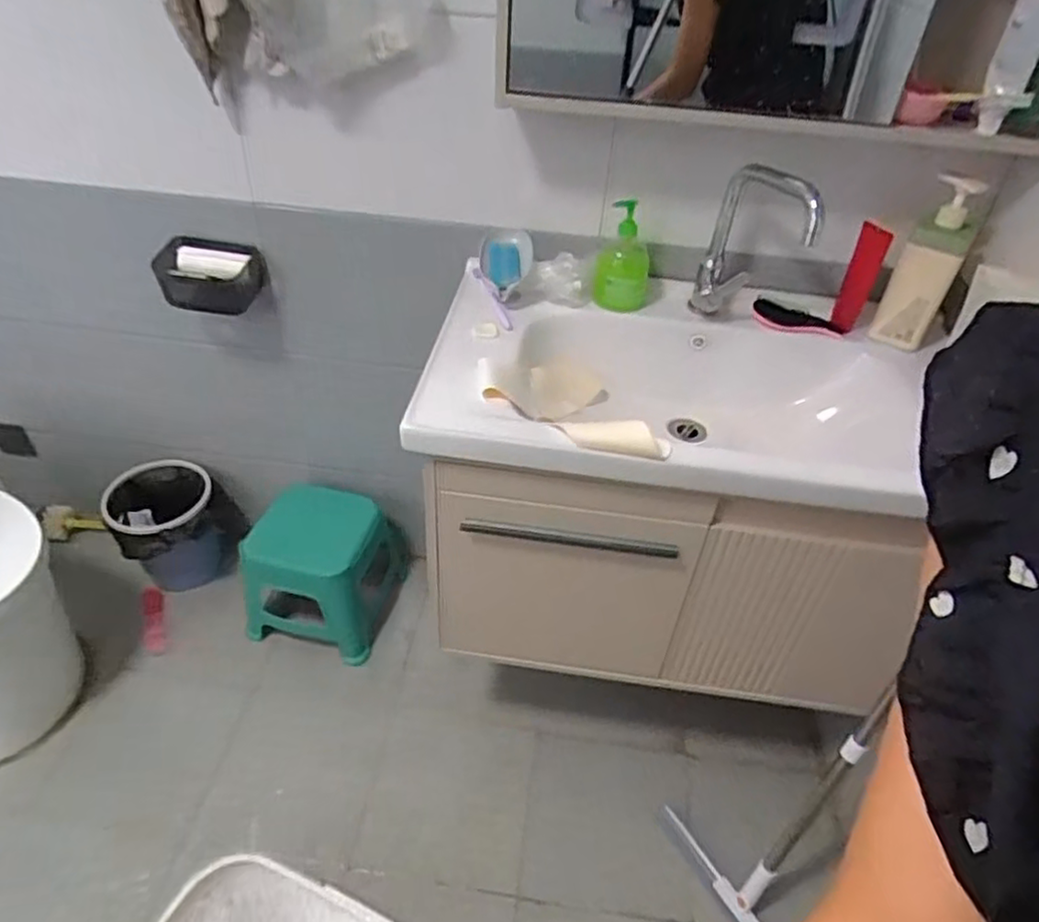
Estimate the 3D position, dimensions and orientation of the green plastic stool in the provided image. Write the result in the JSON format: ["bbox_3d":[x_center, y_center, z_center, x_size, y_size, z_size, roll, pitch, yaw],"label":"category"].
[{"bbox_3d":[-0.399,0.218,1.435,0.255,0.281,0.283,16,42,14],"label":"green plastic stool"}]

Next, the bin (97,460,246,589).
[{"bbox_3d":[-0.743,0.139,1.496,0.242,0.210,0.202,-22,47,-28],"label":"bin"}]

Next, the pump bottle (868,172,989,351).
[{"bbox_3d":[0.576,-0.274,0.964,0.082,0.229,0.054,26,45,24],"label":"pump bottle"}]

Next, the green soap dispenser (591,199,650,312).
[{"bbox_3d":[0.158,-0.306,1.034,0.090,0.149,0.079,6,40,2],"label":"green soap dispenser"}]

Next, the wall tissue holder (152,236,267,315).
[{"bbox_3d":[-0.525,-0.310,1.165,0.172,0.095,0.121,-5,41,-11],"label":"wall tissue holder"}]

